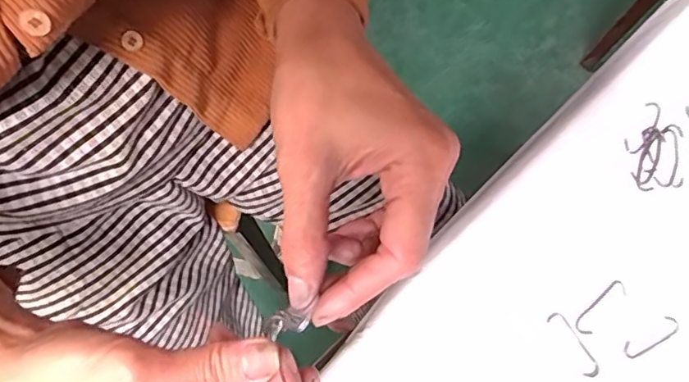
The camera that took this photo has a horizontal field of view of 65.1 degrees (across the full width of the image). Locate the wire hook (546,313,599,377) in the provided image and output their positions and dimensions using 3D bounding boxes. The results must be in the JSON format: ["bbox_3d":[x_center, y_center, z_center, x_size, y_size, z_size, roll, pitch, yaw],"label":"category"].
[{"bbox_3d":[0.135,0.090,0.317,0.011,0.004,0.041,-29,78,-9],"label":"wire hook"}]

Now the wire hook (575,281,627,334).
[{"bbox_3d":[0.154,0.069,0.322,0.042,0.004,0.011,-41,81,-11],"label":"wire hook"}]

